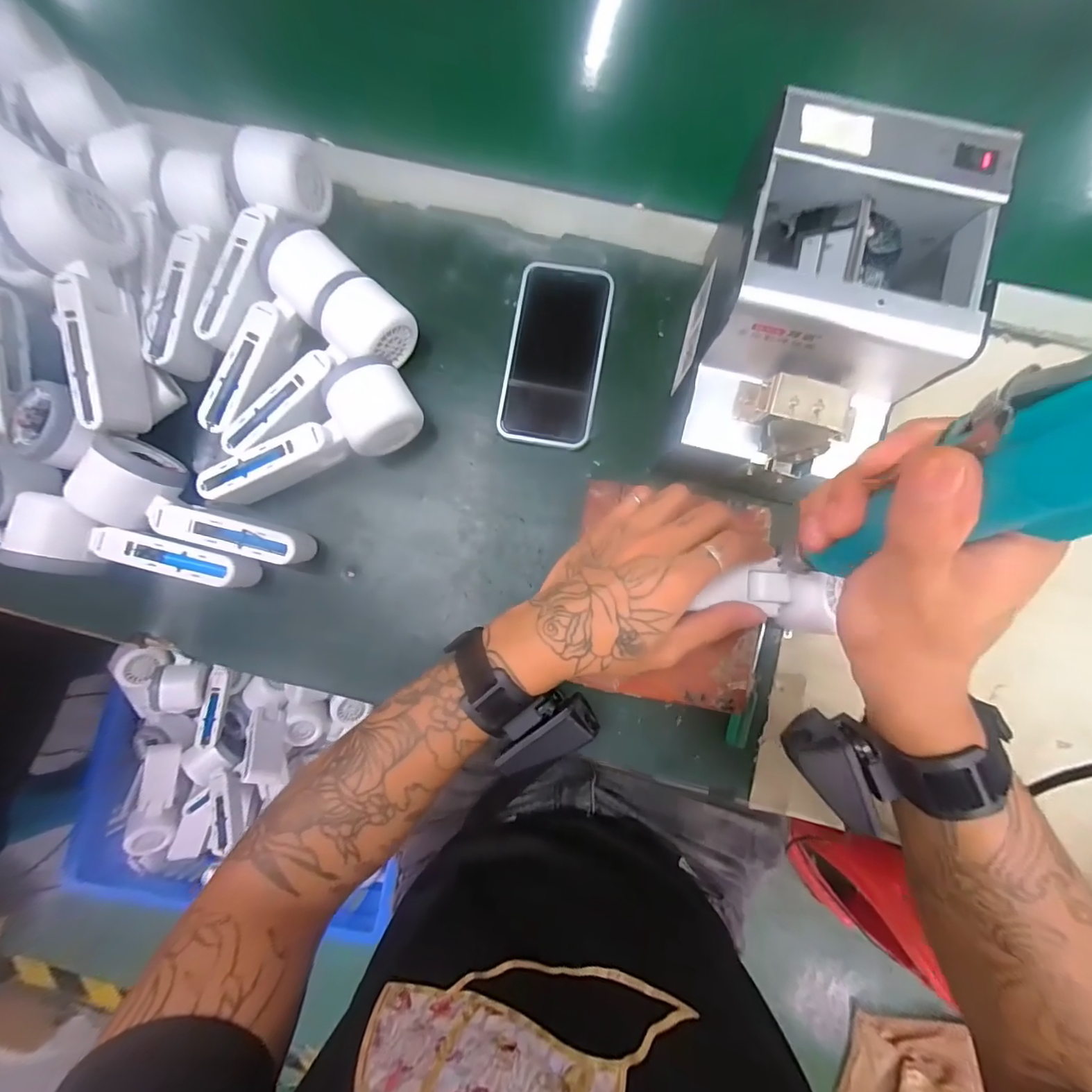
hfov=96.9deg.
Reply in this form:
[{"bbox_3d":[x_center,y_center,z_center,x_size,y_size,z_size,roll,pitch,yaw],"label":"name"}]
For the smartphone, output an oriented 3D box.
[{"bbox_3d":[0.008,-0.154,0.388,0.075,0.008,0.146,9,87,4],"label":"smartphone"}]

